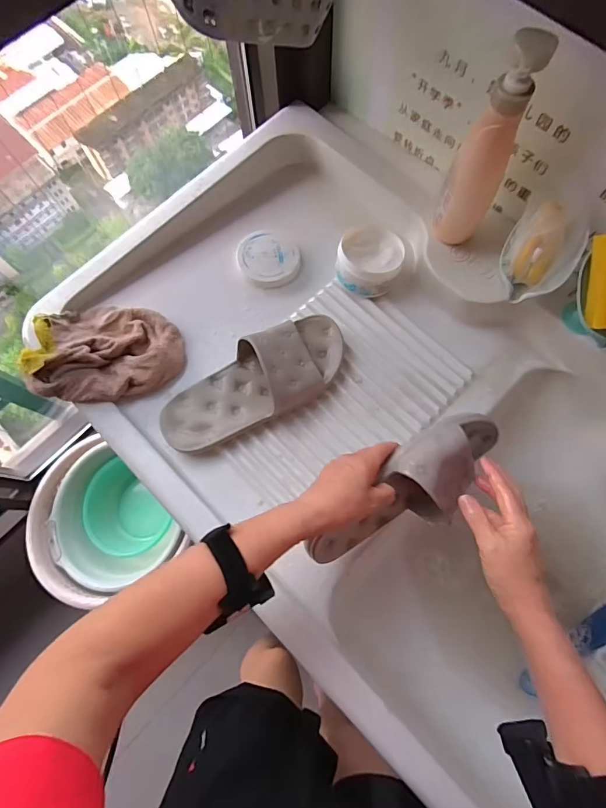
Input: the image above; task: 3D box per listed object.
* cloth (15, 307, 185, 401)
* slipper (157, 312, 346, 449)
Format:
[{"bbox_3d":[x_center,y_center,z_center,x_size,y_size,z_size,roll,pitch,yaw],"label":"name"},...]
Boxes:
[{"bbox_3d":[-0.268,-0.070,0.578,0.199,0.062,0.141,1,74,2],"label":"cloth"},{"bbox_3d":[-0.056,-0.031,0.542,0.260,0.075,0.101,-34,76,-8],"label":"slipper"}]

